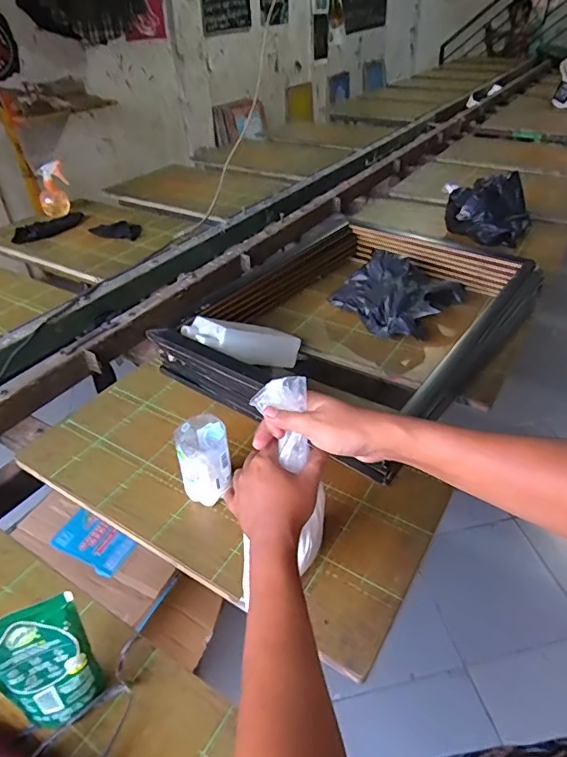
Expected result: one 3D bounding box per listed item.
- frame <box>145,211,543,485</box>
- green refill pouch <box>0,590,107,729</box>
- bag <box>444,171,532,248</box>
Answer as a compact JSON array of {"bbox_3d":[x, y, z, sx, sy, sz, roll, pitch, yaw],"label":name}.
[{"bbox_3d":[0.141,-0.121,0.968,0.501,0.114,0.652,25,45,32],"label":"frame"},{"bbox_3d":[-0.215,0.267,0.449,0.085,0.152,0.035,-19,40,-20],"label":"green refill pouch"},{"bbox_3d":[0.564,-0.464,1.364,0.210,0.166,0.152,18,42,26],"label":"bag"}]

